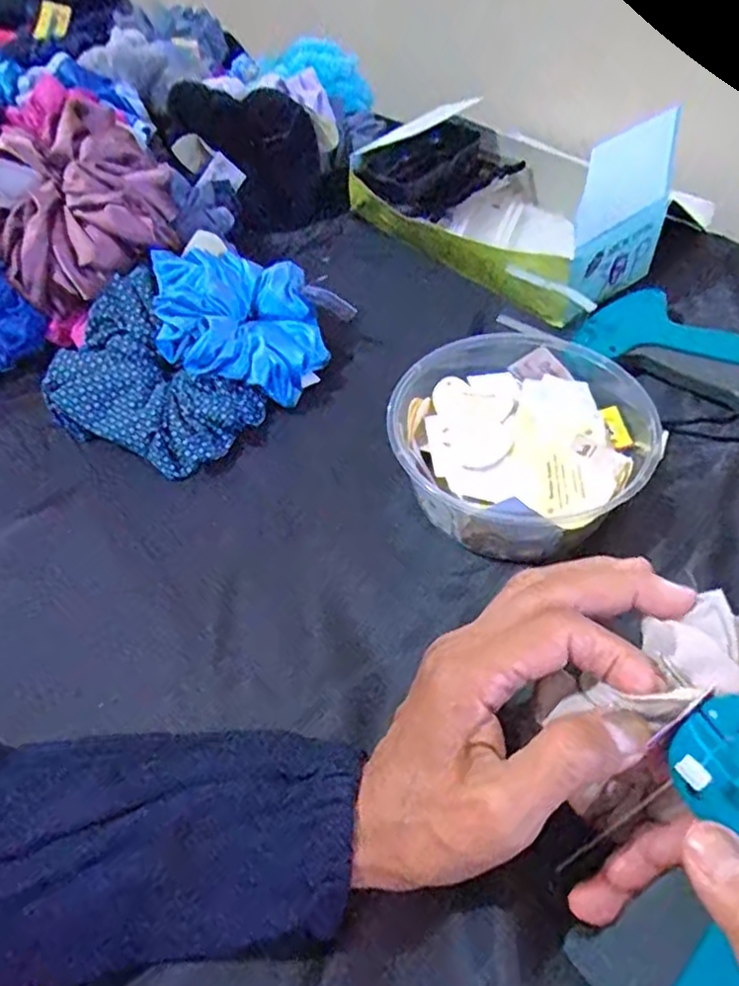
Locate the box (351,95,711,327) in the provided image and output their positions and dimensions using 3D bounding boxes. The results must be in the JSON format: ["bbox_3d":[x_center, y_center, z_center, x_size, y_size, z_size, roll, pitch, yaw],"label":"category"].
[{"bbox_3d":[0.103,-0.244,0.531,0.232,0.117,0.135,36,61,28],"label":"box"}]

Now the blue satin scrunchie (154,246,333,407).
[{"bbox_3d":[-0.086,-0.120,0.461,0.118,0.035,0.110,9,66,-22],"label":"blue satin scrunchie"}]

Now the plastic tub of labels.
[{"bbox_3d":[0.089,-0.030,0.394,0.136,0.061,0.142,-2,51,2],"label":"plastic tub of labels"}]

